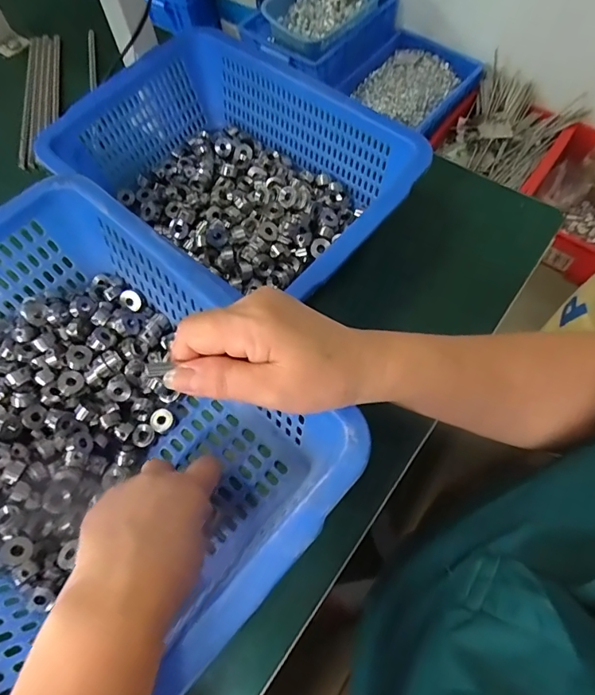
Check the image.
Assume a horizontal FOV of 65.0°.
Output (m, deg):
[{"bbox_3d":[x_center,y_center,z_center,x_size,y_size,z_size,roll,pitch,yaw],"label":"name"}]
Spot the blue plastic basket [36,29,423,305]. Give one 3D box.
[{"bbox_3d":[-0.060,-0.167,0.457,0.306,0.085,0.222,33,71,17],"label":"blue plastic basket"}]

